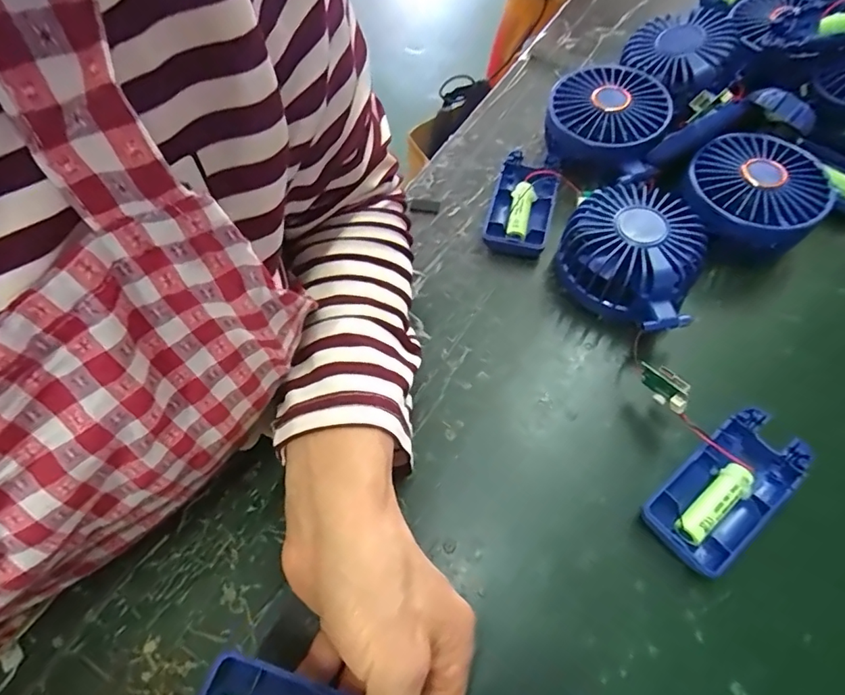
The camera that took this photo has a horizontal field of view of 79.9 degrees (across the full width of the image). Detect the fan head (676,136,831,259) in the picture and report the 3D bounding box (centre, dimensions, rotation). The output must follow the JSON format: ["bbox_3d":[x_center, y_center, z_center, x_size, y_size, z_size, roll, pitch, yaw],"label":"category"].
[{"bbox_3d":[0.224,-0.102,0.353,0.088,0.051,0.087,28,66,17],"label":"fan head"}]

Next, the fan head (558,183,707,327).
[{"bbox_3d":[0.132,-0.057,0.330,0.084,0.050,0.093,15,63,11],"label":"fan head"}]

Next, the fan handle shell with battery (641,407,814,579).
[{"bbox_3d":[0.162,0.076,0.271,0.093,0.020,0.045,-37,66,-16],"label":"fan handle shell with battery"}]

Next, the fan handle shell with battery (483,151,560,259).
[{"bbox_3d":[0.074,-0.108,0.375,0.045,0.022,0.088,12,63,10],"label":"fan handle shell with battery"}]

